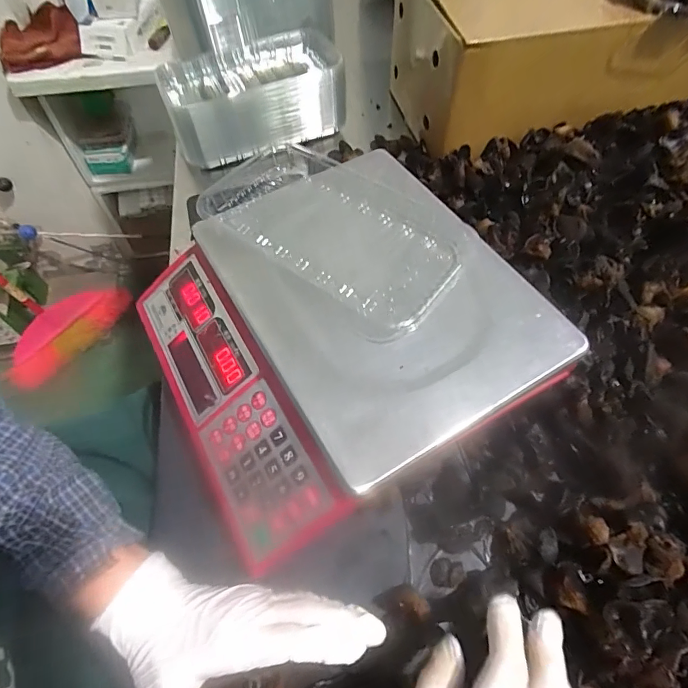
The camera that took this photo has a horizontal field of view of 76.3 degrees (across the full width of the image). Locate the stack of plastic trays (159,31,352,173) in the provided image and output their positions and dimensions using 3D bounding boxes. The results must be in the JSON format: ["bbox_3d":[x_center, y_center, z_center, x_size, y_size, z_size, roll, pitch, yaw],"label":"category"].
[{"bbox_3d":[-0.116,-0.342,0.604,0.243,0.084,0.144,-15,60,-8],"label":"stack of plastic trays"}]

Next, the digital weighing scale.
[{"bbox_3d":[-0.013,-0.016,0.387,0.288,0.088,0.290,-29,63,-15],"label":"digital weighing scale"}]

